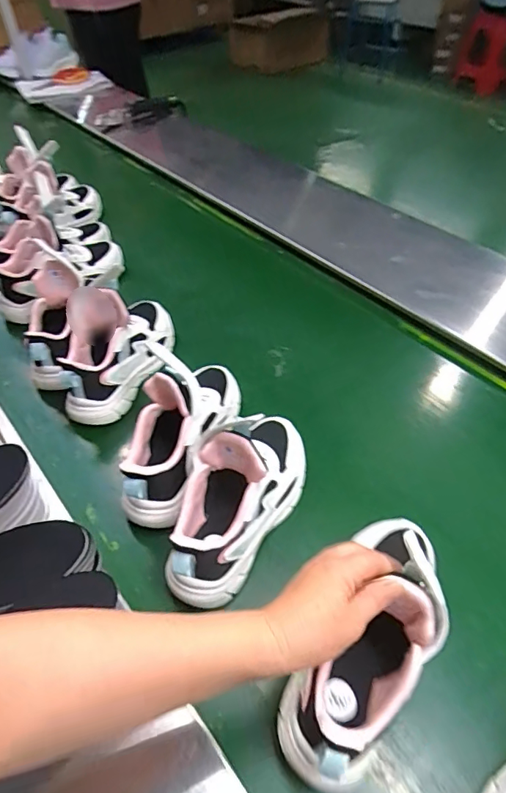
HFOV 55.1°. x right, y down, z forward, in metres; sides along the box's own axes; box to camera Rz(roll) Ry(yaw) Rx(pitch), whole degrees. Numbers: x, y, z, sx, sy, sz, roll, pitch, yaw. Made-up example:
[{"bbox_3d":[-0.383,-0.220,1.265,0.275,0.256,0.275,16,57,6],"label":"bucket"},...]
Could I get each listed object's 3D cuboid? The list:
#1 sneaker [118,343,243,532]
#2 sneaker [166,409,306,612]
[{"bbox_3d":[-0.085,0.021,0.559,0.091,0.113,0.221,7,49,11],"label":"sneaker"},{"bbox_3d":[-0.012,0.099,0.518,0.081,0.147,0.218,24,53,24],"label":"sneaker"}]

